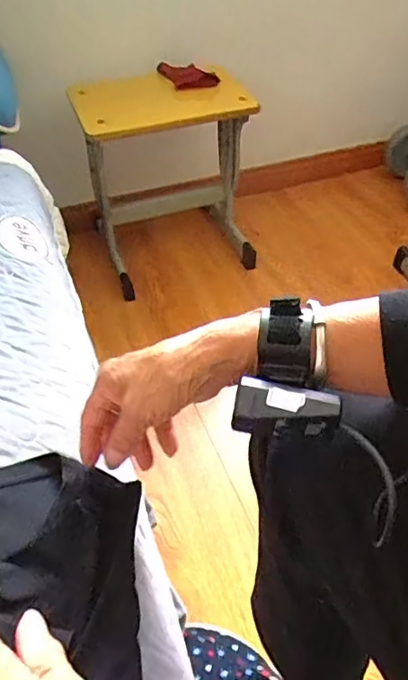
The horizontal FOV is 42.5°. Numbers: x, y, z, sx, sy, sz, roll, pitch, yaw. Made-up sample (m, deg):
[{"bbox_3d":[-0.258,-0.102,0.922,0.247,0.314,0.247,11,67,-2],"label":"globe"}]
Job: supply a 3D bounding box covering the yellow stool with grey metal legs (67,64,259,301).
[{"bbox_3d":[-0.066,-0.355,1.189,0.362,0.407,0.252,-13,47,-12],"label":"yellow stool with grey metal legs"}]

